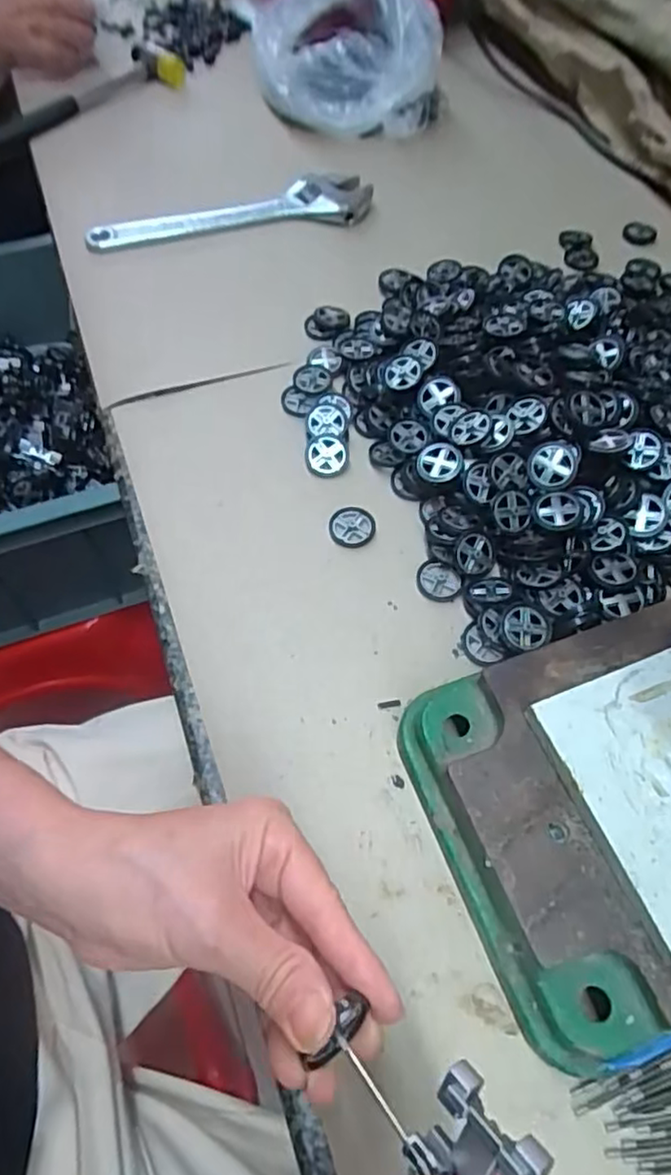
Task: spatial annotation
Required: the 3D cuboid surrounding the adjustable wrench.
[{"bbox_3d":[-0.089,-0.321,0.551,0.240,0.020,0.051,-10,60,-6],"label":"adjustable wrench"}]

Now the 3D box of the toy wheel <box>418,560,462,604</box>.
[{"bbox_3d":[0.061,-0.003,0.373,0.027,0.005,0.022,21,62,11],"label":"toy wheel"}]

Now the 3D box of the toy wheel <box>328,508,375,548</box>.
[{"bbox_3d":[0.010,-0.037,0.389,0.028,0.005,0.025,-33,65,-18],"label":"toy wheel"}]

